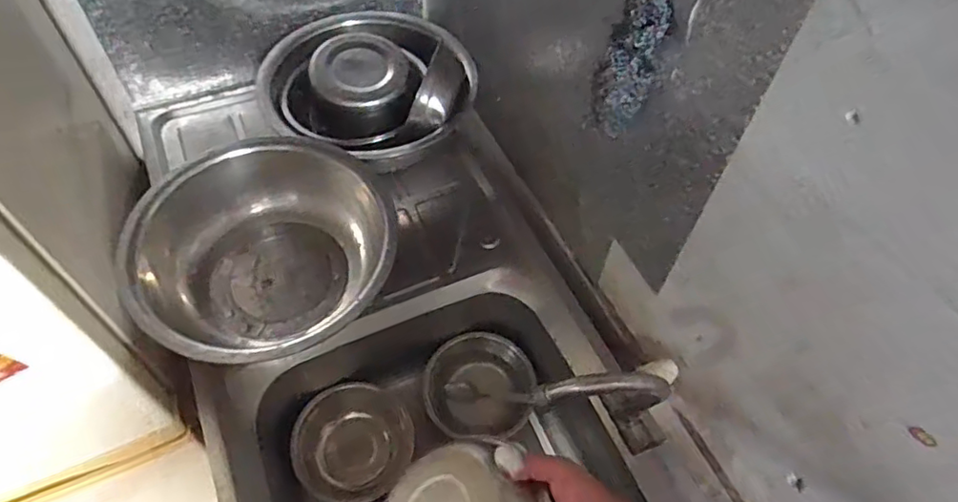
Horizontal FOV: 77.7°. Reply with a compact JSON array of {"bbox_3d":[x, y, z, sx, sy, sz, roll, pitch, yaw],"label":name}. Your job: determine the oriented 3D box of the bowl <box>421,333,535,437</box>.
[{"bbox_3d":[0.000,0.206,0.918,0.169,0.066,0.144,-1,55,-3],"label":"bowl"}]

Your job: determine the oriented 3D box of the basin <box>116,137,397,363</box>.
[{"bbox_3d":[-0.270,0.013,0.784,0.303,0.131,0.312,1,55,-2],"label":"basin"}]

